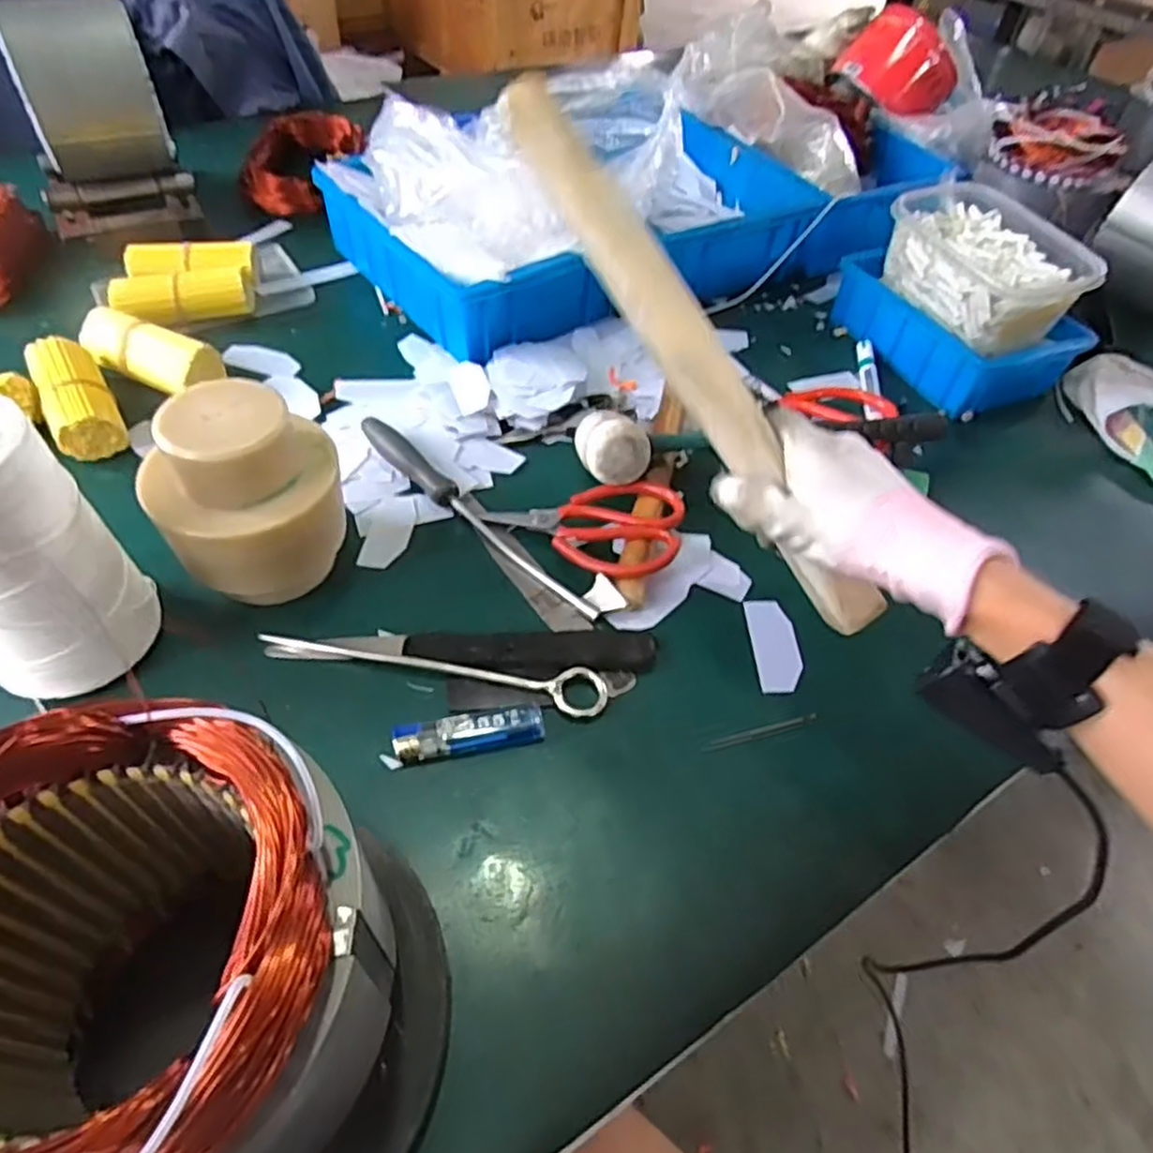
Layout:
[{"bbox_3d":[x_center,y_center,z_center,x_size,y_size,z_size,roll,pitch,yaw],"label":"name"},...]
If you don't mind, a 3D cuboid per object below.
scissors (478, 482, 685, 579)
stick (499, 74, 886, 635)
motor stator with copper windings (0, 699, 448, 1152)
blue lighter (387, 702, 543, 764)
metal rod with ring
[{"bbox_3d":[0.003,-0.037,0.520,0.142,0.035,0.077,14,51,7],"label":"scissors"},{"bbox_3d":[0.066,-0.109,0.385,0.021,0.027,0.328,-39,99,-30],"label":"stick"},{"bbox_3d":[-0.134,0.158,0.262,0.158,0.180,0.158,2,50,-3],"label":"motor stator with copper windings"},{"bbox_3d":[-0.063,0.092,0.429,0.087,0.011,0.023,-7,51,-10],"label":"blue lighter"},{"bbox_3d":[-0.091,0.059,0.453,0.221,0.009,0.031,7,50,1],"label":"metal rod with ring"}]

